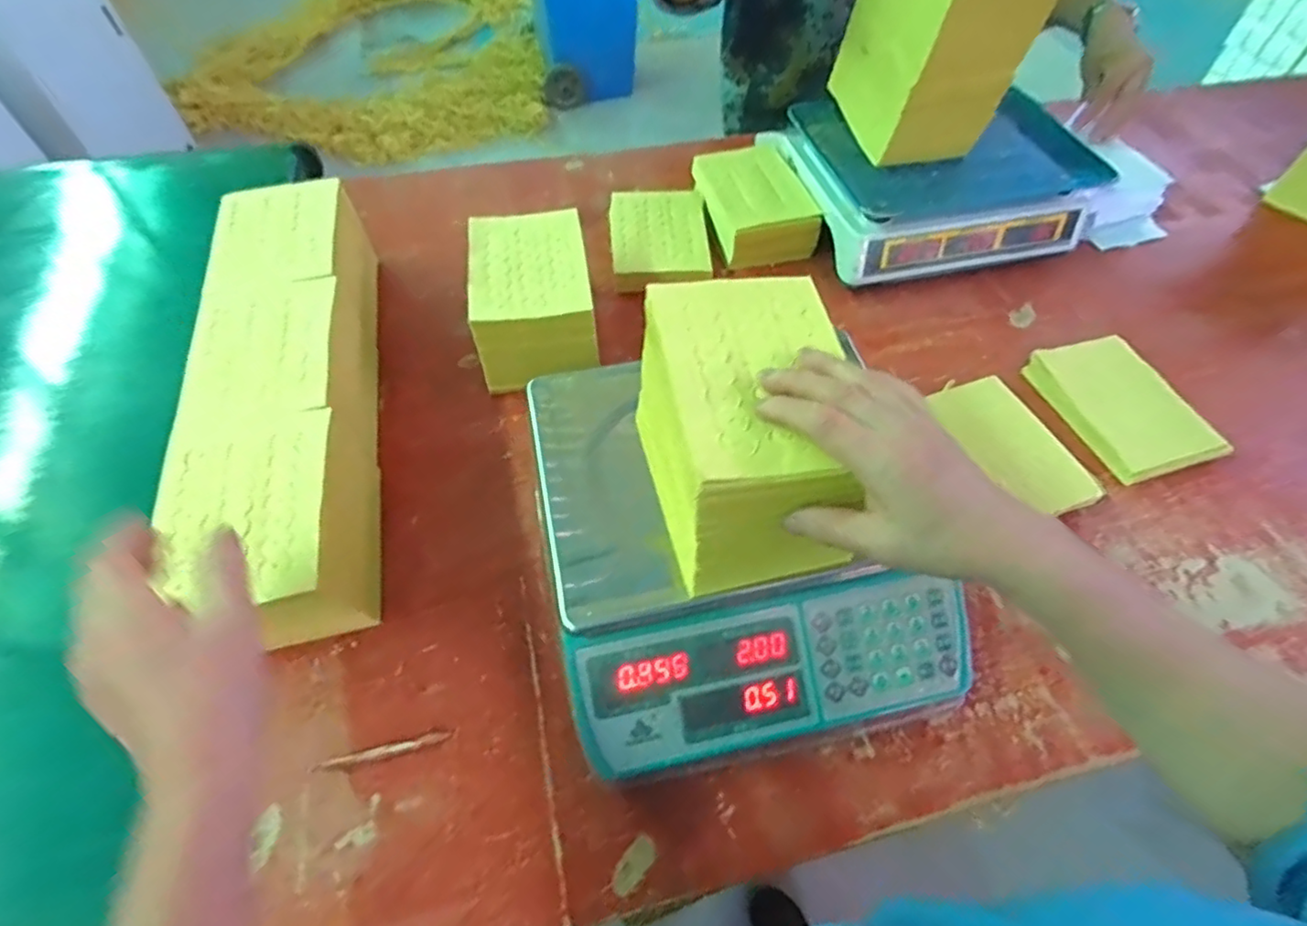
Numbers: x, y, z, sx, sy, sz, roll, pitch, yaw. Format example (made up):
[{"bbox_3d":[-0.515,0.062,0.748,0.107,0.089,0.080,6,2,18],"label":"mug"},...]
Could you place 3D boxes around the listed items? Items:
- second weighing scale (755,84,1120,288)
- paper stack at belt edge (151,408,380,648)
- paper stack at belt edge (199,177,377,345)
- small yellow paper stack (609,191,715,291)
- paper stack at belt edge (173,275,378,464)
[{"bbox_3d":[0.355,-0.359,0.776,0.343,0.091,0.241,-10,58,-8],"label":"second weighing scale"},{"bbox_3d":[-0.300,0.061,0.491,0.117,0.116,0.159,-11,58,-9],"label":"paper stack at belt edge"},{"bbox_3d":[-0.375,-0.201,0.647,0.123,0.105,0.156,-10,58,-8],"label":"paper stack at belt edge"},{"bbox_3d":[0.007,-0.283,0.772,0.118,0.030,0.172,-4,57,-4],"label":"small yellow paper stack"},{"bbox_3d":[-0.339,-0.077,0.574,0.132,0.104,0.186,-15,59,-11],"label":"paper stack at belt edge"}]

